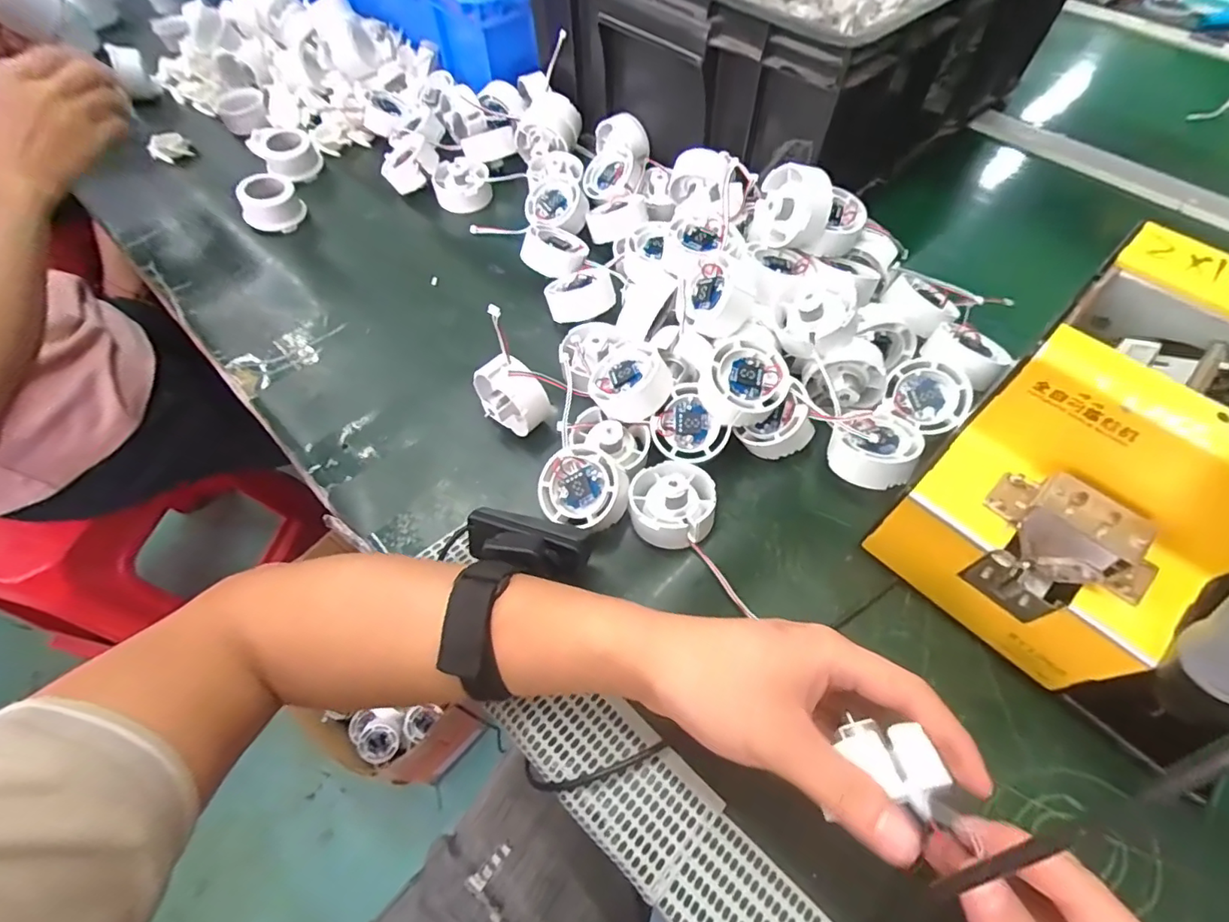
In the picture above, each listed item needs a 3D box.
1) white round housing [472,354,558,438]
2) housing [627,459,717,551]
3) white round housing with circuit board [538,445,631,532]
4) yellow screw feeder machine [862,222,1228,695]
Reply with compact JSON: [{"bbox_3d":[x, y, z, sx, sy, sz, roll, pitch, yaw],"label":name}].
[{"bbox_3d":[-0.074,-0.044,0.386,0.052,0.052,0.035,37,65,20],"label":"white round housing"},{"bbox_3d":[0.037,0.026,0.353,0.053,0.028,0.060,10,61,7],"label":"housing"},{"bbox_3d":[-0.020,0.018,0.354,0.053,0.023,0.050,-4,77,20],"label":"white round housing with circuit board"},{"bbox_3d":[0.252,0.003,0.289,0.179,0.141,0.121,-41,67,-20],"label":"yellow screw feeder machine"}]

